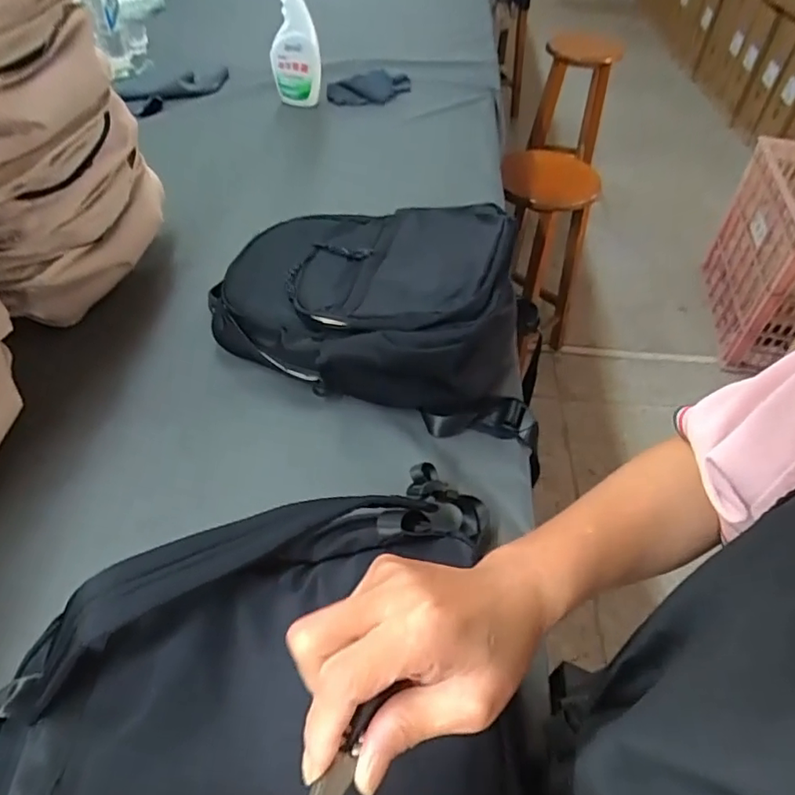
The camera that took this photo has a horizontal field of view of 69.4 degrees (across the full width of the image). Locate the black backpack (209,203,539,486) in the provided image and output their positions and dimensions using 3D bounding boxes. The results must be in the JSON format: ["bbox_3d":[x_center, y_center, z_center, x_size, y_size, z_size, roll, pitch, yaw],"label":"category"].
[{"bbox_3d":[-0.027,-0.147,0.704,0.425,0.128,0.322,12,49,8],"label":"black backpack"}]

